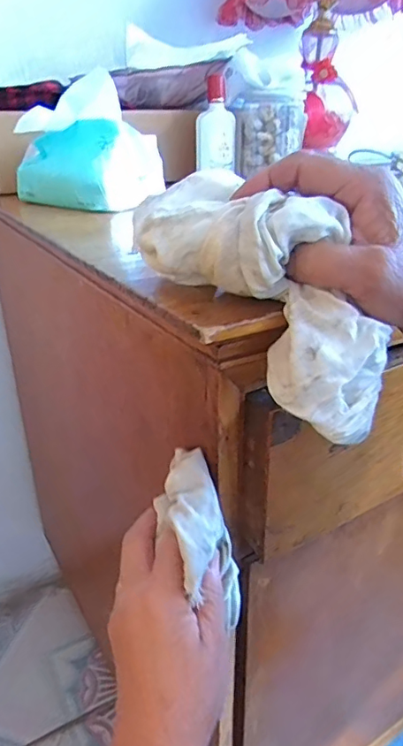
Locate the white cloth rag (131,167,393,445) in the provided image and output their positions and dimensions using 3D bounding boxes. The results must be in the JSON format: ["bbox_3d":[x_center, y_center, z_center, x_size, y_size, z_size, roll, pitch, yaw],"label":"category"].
[{"bbox_3d":[0.038,-0.041,0.264,0.163,0.078,0.039,50,41,4],"label":"white cloth rag"}]

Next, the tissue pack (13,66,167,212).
[{"bbox_3d":[-0.122,-0.245,0.567,0.148,0.113,0.111,17,32,31],"label":"tissue pack"}]

